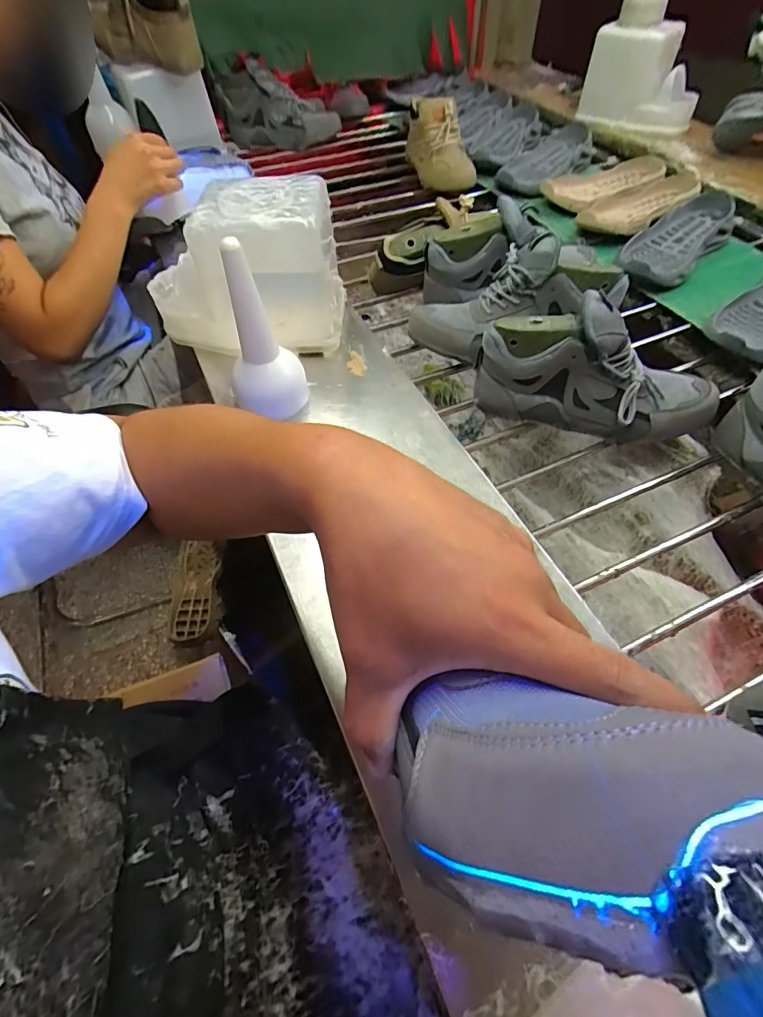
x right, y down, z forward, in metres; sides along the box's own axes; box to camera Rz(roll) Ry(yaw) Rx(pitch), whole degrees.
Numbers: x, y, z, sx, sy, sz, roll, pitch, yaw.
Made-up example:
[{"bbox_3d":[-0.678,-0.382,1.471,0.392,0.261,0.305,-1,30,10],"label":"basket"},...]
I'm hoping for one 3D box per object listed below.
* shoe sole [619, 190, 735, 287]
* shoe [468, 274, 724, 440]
[{"bbox_3d":[0.515,-0.473,0.775,0.135,0.048,0.277,39,65,23],"label":"shoe sole"},{"bbox_3d":[0.249,-0.159,0.513,0.261,0.129,0.079,15,58,11],"label":"shoe"}]

